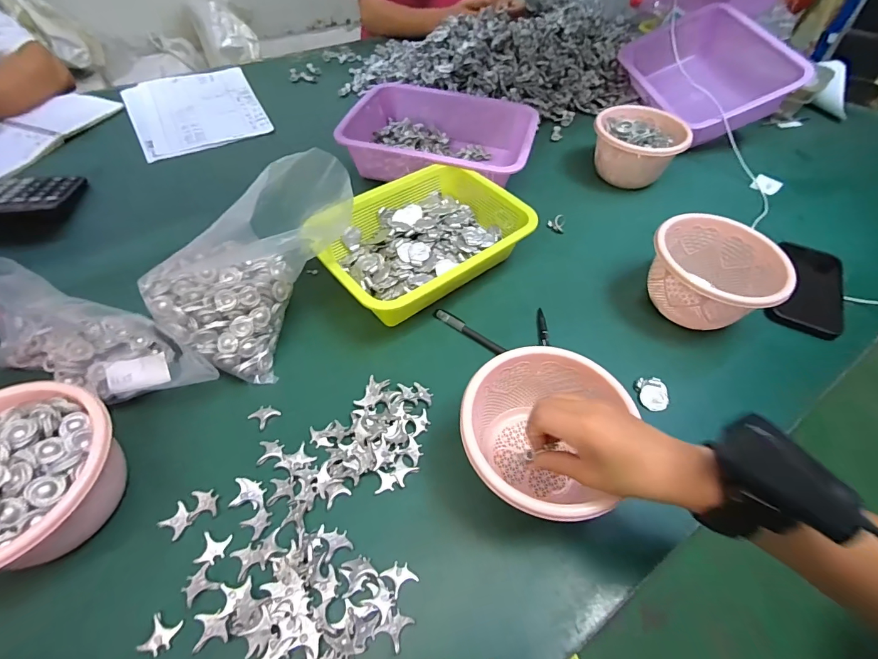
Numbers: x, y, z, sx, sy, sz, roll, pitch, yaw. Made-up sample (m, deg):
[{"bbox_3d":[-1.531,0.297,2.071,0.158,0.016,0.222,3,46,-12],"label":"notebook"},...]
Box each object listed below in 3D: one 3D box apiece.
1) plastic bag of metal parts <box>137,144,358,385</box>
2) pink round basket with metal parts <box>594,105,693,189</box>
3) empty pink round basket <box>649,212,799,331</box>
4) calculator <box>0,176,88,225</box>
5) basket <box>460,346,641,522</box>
[{"bbox_3d":[-0.204,-0.080,0.463,0.134,0.150,0.234,26,57,16],"label":"plastic bag of metal parts"},{"bbox_3d":[0.333,-0.305,0.692,0.146,0.085,0.120,38,61,23],"label":"pink round basket with metal parts"},{"bbox_3d":[0.326,-0.060,0.499,0.143,0.090,0.135,37,61,22],"label":"empty pink round basket"},{"bbox_3d":[-0.613,-0.197,0.598,0.113,0.035,0.132,-7,54,-8],"label":"calculator"},{"bbox_3d":[0.086,0.099,0.374,0.132,0.090,0.142,1,54,-1],"label":"basket"}]

